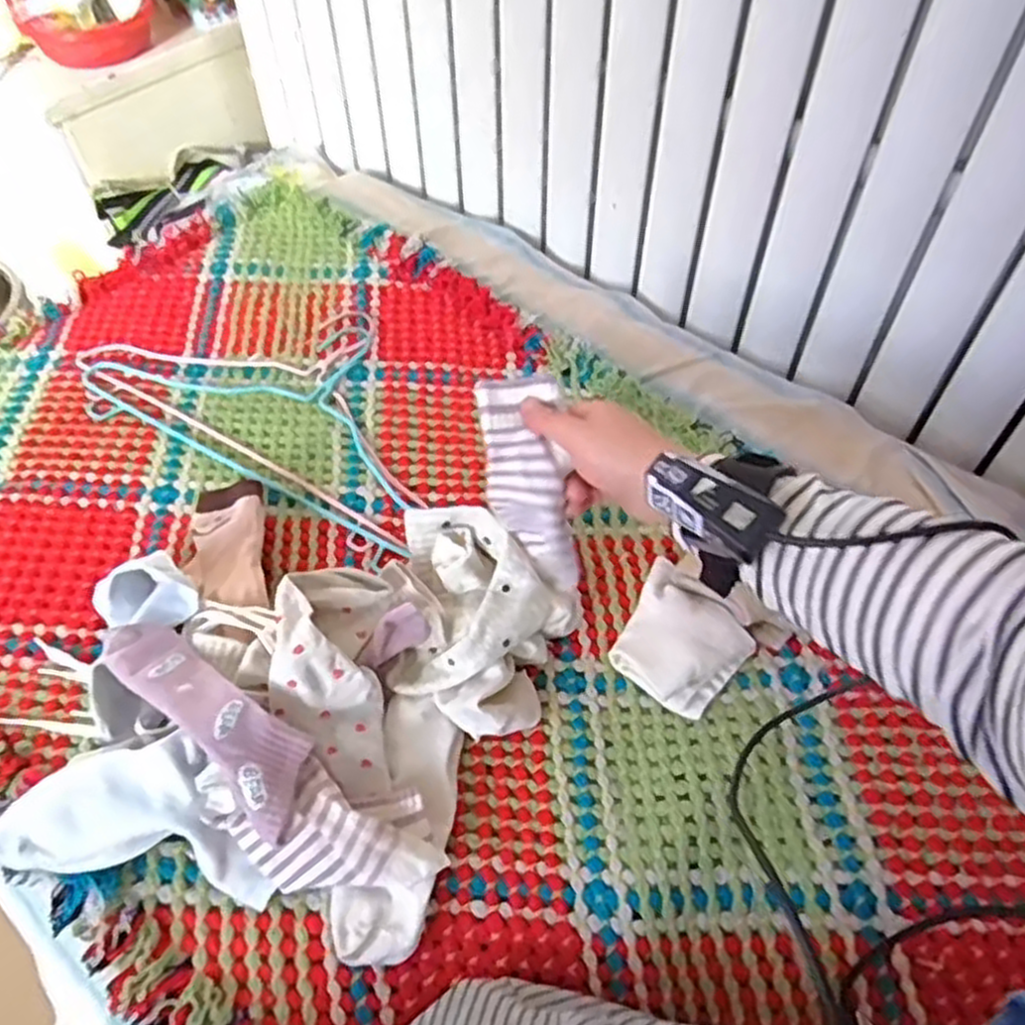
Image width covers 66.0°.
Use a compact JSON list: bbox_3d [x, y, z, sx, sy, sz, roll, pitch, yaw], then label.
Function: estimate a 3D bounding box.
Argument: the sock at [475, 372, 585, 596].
[{"bbox_3d":[0.014,-0.015,0.542,0.062,0.156,0.057,-22,25,-16],"label":"sock"}]

